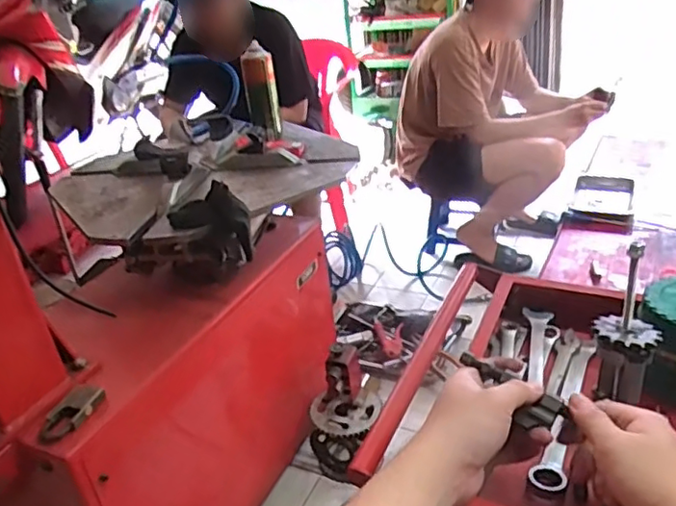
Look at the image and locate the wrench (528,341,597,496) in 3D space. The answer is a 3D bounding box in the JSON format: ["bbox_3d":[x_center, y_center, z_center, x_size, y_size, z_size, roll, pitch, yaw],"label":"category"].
[{"bbox_3d":[0.233,0.157,0.616,0.031,0.024,0.226,8,33,26],"label":"wrench"}]

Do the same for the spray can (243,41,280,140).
[{"bbox_3d":[-0.168,-0.357,1.335,0.066,0.196,0.049,-10,29,-5],"label":"spray can"}]

